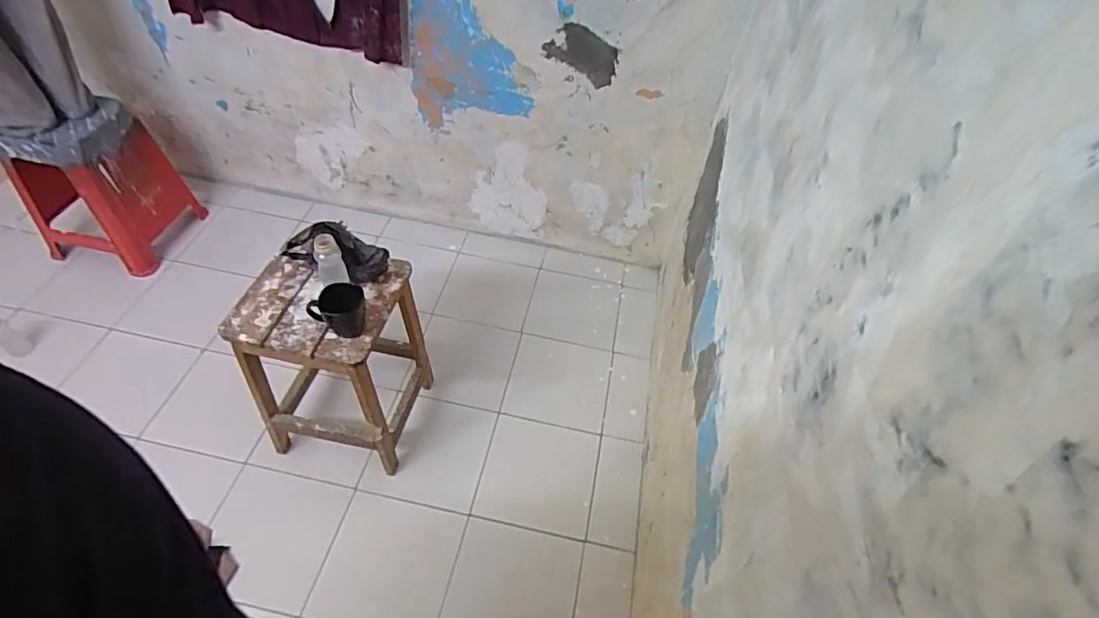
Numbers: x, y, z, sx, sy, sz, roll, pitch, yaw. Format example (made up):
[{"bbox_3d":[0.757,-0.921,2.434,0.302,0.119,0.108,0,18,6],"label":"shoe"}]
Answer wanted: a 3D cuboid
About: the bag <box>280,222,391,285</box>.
[{"bbox_3d":[-0.451,-0.129,1.180,0.204,0.125,0.085,16,51,7],"label":"bag"}]

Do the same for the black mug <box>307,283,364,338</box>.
[{"bbox_3d":[-0.414,0.012,1.089,0.105,0.099,0.076,-16,54,-18],"label":"black mug"}]

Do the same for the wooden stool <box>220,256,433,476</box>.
[{"bbox_3d":[-0.527,0.122,1.359,0.359,0.507,0.311,11,51,3],"label":"wooden stool"}]

